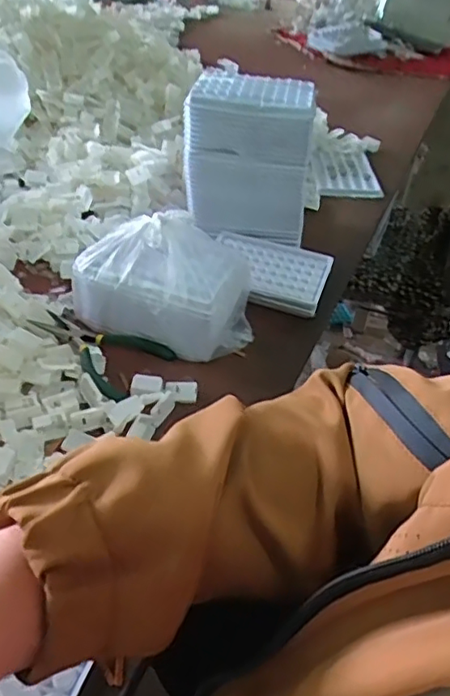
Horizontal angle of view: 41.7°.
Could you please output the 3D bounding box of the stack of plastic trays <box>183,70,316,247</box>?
[{"bbox_3d":[0.028,-0.207,0.640,0.133,0.146,0.084,10,42,4],"label":"stack of plastic trays"}]

